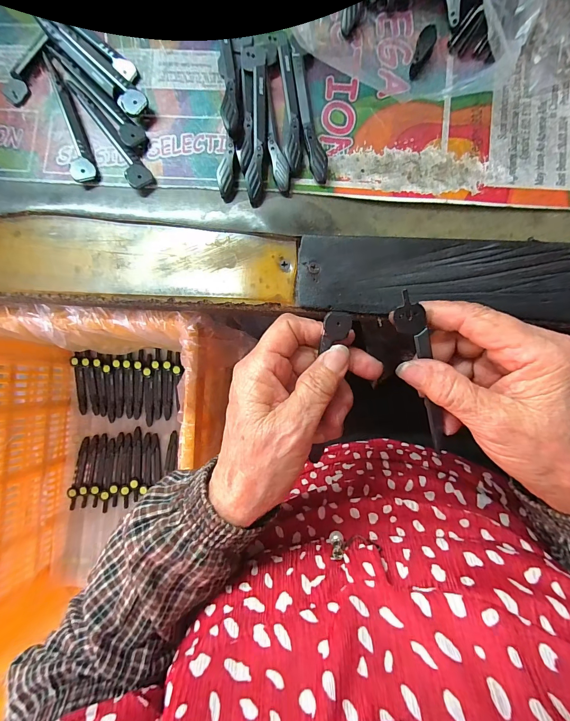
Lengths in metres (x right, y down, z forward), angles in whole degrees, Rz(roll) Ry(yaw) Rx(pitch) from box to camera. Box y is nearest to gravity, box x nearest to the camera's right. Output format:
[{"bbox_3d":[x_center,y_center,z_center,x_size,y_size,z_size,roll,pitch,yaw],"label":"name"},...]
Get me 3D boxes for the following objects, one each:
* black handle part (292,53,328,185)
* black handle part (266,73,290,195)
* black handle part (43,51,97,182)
[{"bbox_3d":[0.017,-0.167,0.216,0.012,0.007,0.092,-10,85,3],"label":"black handle part"},{"bbox_3d":[-0.007,-0.154,0.216,0.011,0.007,0.081,-11,85,2],"label":"black handle part"},{"bbox_3d":[-0.157,-0.177,0.231,0.014,0.007,0.099,-16,85,2],"label":"black handle part"}]

